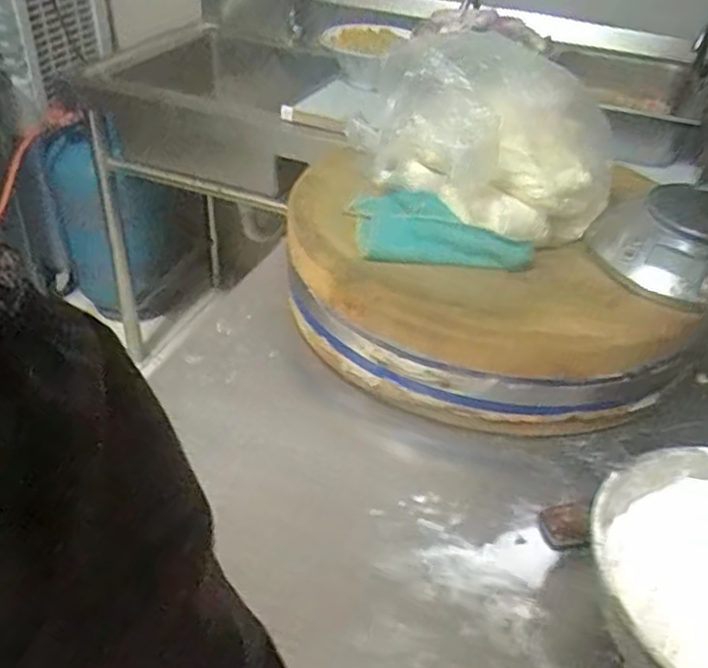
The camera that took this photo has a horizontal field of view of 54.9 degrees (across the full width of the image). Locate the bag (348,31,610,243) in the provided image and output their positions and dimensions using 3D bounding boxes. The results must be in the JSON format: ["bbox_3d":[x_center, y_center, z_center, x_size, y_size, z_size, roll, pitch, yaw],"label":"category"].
[{"bbox_3d":[0.124,-0.195,0.693,0.266,0.164,0.161,10,38,7],"label":"bag"}]

